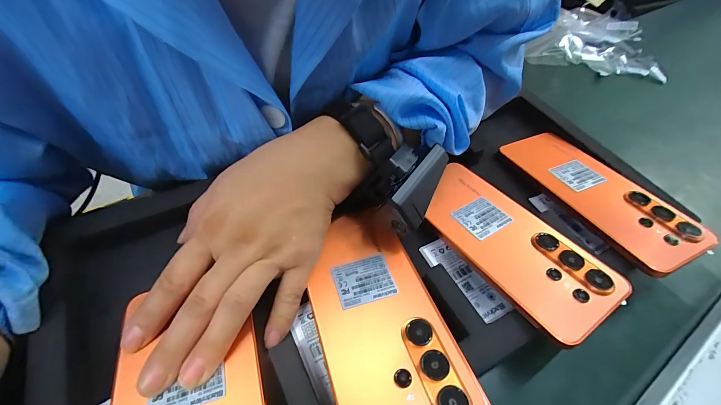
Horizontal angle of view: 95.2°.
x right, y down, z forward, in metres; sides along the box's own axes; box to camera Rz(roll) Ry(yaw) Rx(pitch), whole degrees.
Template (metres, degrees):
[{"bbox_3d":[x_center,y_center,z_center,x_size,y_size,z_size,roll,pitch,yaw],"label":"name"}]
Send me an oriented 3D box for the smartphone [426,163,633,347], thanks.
[{"bbox_3d":[0.112,0.027,0.256,0.072,0.006,0.156,-28,50,-16],"label":"smartphone"}]

